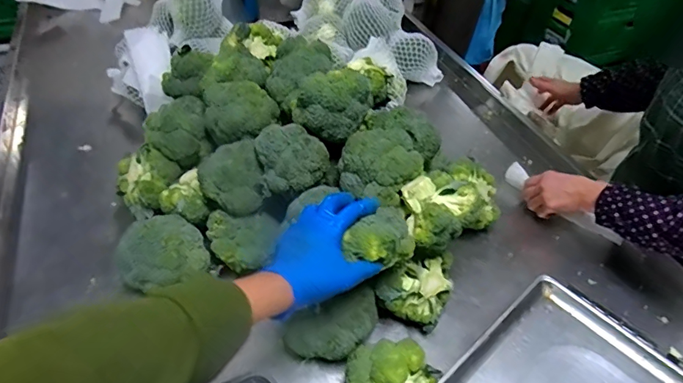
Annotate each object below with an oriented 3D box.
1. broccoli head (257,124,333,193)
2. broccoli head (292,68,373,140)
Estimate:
[{"bbox_3d":[-0.074,-0.051,0.682,0.091,0.076,0.091,2,43,-2],"label":"broccoli head"},{"bbox_3d":[-0.016,-0.140,0.690,0.110,0.079,0.091,15,44,12],"label":"broccoli head"}]

